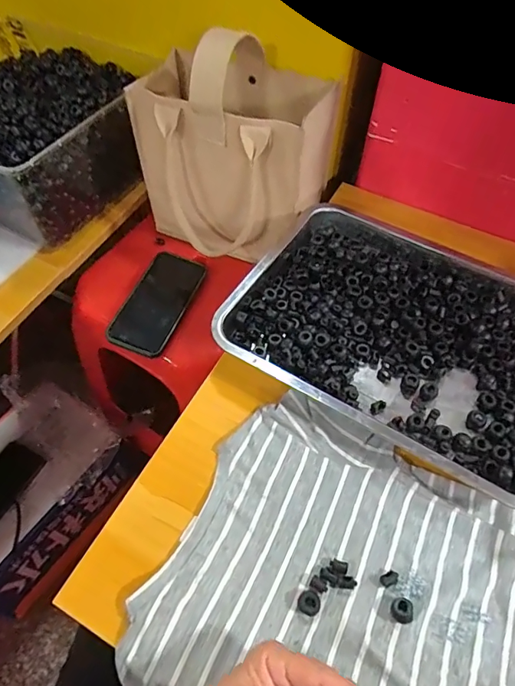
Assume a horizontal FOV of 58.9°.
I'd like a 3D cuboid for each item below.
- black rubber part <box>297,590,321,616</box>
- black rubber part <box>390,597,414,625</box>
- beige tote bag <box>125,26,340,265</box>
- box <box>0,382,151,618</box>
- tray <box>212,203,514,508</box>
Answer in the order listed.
[{"bbox_3d":[0.041,0.205,0.358,0.017,0.011,0.017,0,57,0],"label":"black rubber part"},{"bbox_3d":[0.113,0.209,0.355,0.016,0.011,0.017,0,57,0],"label":"black rubber part"},{"bbox_3d":[-0.039,-0.245,0.572,0.229,0.232,0.171,19,59,11],"label":"beige tote bag"},{"bbox_3d":[-0.408,0.268,0.818,0.221,0.179,0.335,32,62,19],"label":"box"},{"bbox_3d":[0.161,-0.023,0.484,0.337,0.039,0.273,29,61,17],"label":"tray"}]

